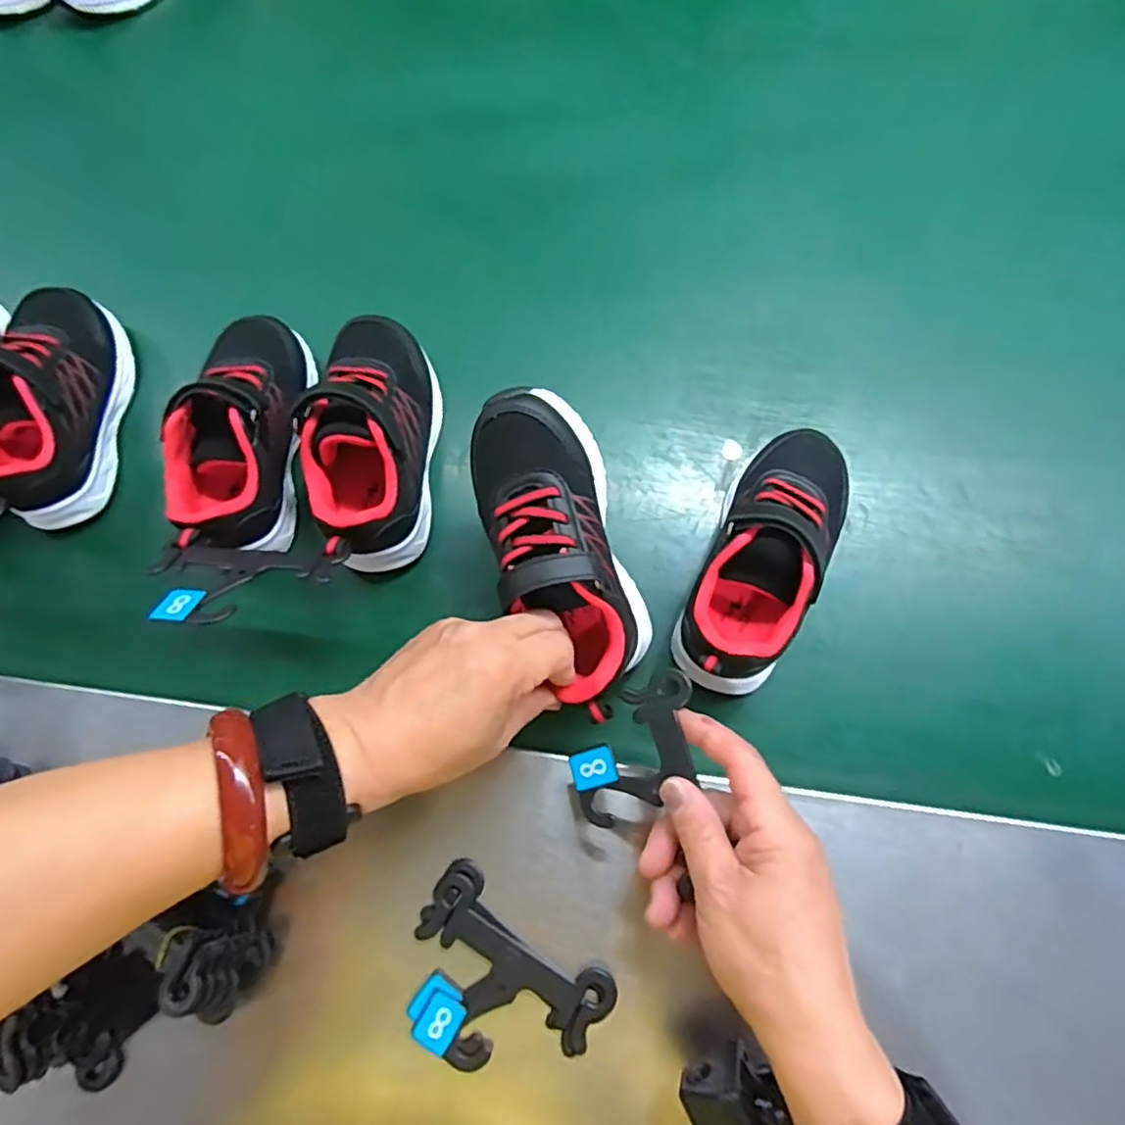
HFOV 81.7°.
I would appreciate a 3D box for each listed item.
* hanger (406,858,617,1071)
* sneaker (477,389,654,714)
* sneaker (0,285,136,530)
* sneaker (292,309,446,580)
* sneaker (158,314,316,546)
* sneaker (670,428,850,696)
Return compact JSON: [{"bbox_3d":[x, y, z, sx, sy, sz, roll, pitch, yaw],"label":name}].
[{"bbox_3d":[-0.035,0.216,0.334,0.102,0.022,0.074,34,75,10],"label":"hanger"},{"bbox_3d":[0.000,-0.008,0.345,0.072,0.066,0.168,-21,90,-7],"label":"sneaker"},{"bbox_3d":[-0.343,-0.108,0.438,0.070,0.088,0.169,-6,71,-1],"label":"sneaker"},{"bbox_3d":[-0.119,-0.083,0.403,0.069,0.076,0.167,1,74,3],"label":"sneaker"},{"bbox_3d":[-0.203,-0.083,0.406,0.071,0.076,0.180,-1,71,1],"label":"sneaker"},{"bbox_3d":[0.119,-0.003,0.379,0.069,0.077,0.174,26,73,10],"label":"sneaker"}]

